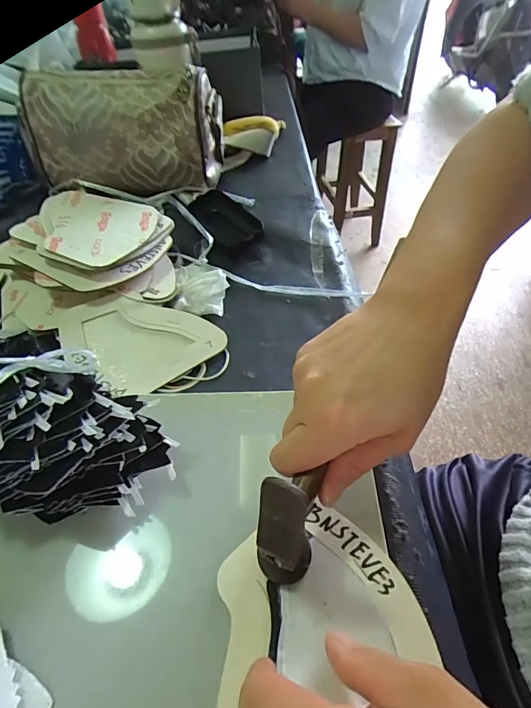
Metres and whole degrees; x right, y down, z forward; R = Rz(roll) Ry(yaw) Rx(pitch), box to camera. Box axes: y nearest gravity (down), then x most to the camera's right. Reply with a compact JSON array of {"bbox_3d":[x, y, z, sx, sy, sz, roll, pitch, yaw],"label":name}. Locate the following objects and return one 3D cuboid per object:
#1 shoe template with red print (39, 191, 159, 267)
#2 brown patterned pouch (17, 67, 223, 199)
[{"bbox_3d":[-0.187,-0.137,0.424,0.140,0.009,0.111,17,50,18],"label":"shoe template with red print"},{"bbox_3d":[-0.178,-0.288,0.521,0.223,0.122,0.096,6,47,8],"label":"brown patterned pouch"}]

